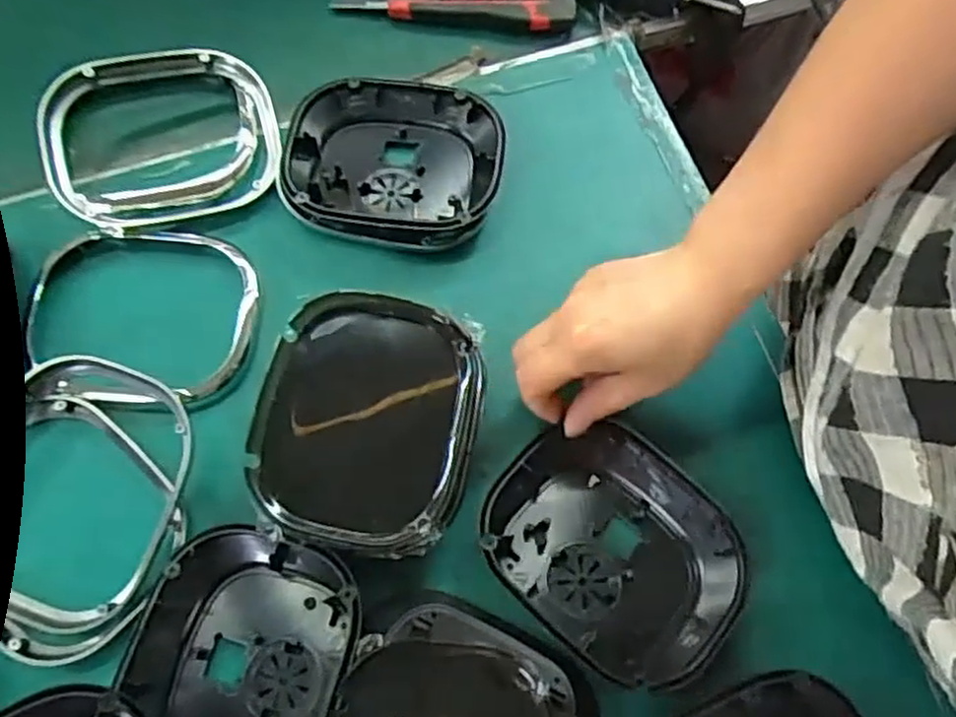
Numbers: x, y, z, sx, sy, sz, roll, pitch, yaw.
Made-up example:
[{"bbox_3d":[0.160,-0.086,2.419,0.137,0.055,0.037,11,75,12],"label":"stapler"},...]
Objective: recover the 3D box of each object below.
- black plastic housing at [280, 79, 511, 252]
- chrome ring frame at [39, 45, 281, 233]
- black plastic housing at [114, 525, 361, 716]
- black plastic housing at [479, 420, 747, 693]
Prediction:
[{"bbox_3d":[-0.060,-0.131,0.501,0.145,0.033,0.118,6,70,0],"label":"black plastic housing"},{"bbox_3d":[-0.211,-0.145,0.497,0.149,0.042,0.118,-14,71,-7],"label":"chrome ring frame"},{"bbox_3d":[-0.127,0.162,0.393,0.110,0.029,0.135,15,71,4],"label":"black plastic housing"},{"bbox_3d":[0.075,0.104,0.416,0.135,0.027,0.115,42,75,13],"label":"black plastic housing"}]

